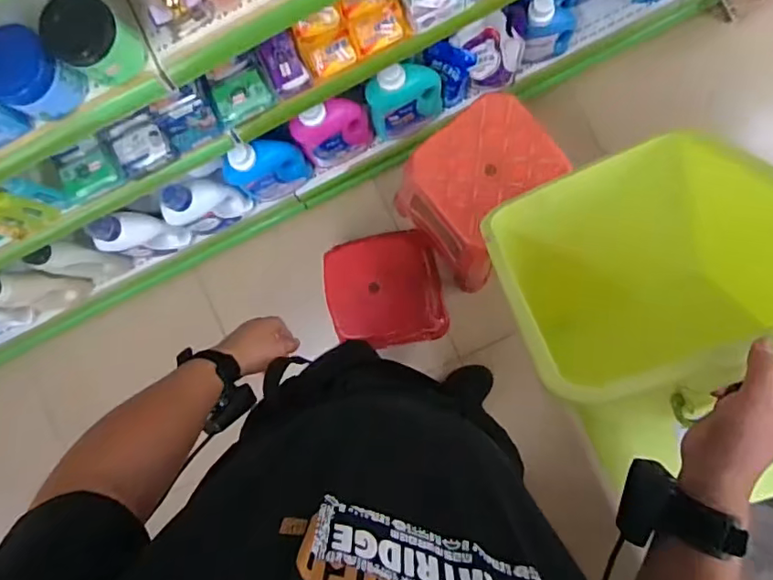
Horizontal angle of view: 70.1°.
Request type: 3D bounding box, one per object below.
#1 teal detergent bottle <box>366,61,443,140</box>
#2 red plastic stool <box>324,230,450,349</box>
[{"bbox_3d":[0.045,-0.464,1.323,0.183,0.302,0.084,-20,86,6],"label":"teal detergent bottle"},{"bbox_3d":[0.004,0.010,1.491,0.285,0.256,0.282,-12,87,6],"label":"red plastic stool"}]

